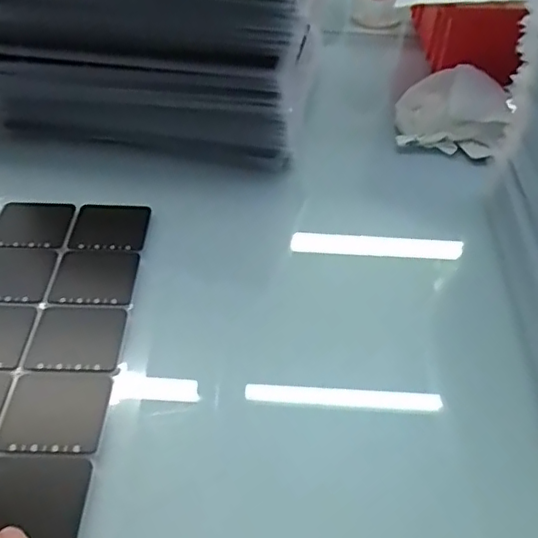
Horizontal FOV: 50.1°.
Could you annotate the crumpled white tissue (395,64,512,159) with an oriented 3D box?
[{"bbox_3d":[0.170,-0.145,0.522,0.104,0.048,0.066,13,47,9],"label":"crumpled white tissue"}]

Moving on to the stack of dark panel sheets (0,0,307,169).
[{"bbox_3d":[-0.104,-0.217,0.503,0.269,0.166,0.179,6,46,2],"label":"stack of dark panel sheets"}]

